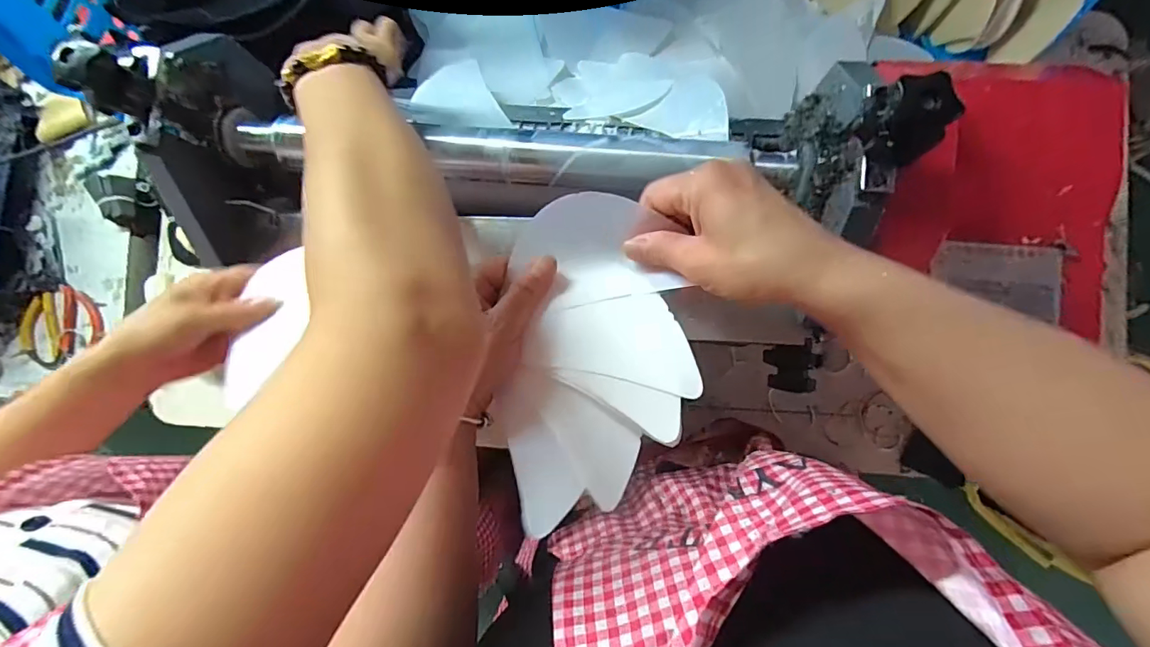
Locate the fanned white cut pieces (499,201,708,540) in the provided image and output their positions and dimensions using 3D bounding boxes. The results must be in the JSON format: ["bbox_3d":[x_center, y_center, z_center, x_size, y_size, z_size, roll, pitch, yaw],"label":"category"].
[{"bbox_3d":[0.014,0.024,0.319,0.117,0.034,0.215,5,86,2],"label":"fanned white cut pieces"}]

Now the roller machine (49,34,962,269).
[{"bbox_3d":[-0.041,-0.141,0.366,0.563,0.194,0.182,1,86,2],"label":"roller machine"}]

